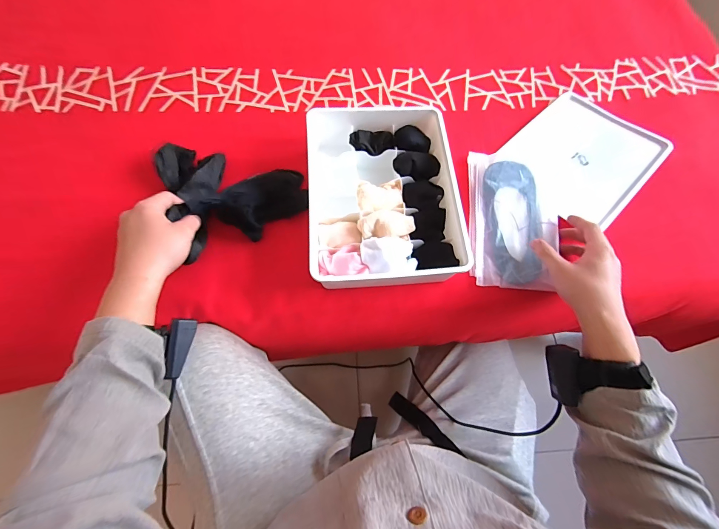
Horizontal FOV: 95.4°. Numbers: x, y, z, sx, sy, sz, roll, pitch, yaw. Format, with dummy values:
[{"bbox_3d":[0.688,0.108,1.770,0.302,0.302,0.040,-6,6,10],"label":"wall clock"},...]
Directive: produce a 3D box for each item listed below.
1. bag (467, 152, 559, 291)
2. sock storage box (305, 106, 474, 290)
[{"bbox_3d":[0.237,-0.076,0.520,0.120,0.033,0.233,1,73,-2],"label":"bag"},{"bbox_3d":[0.029,-0.114,0.509,0.216,0.074,0.306,-3,70,-4],"label":"sock storage box"}]

